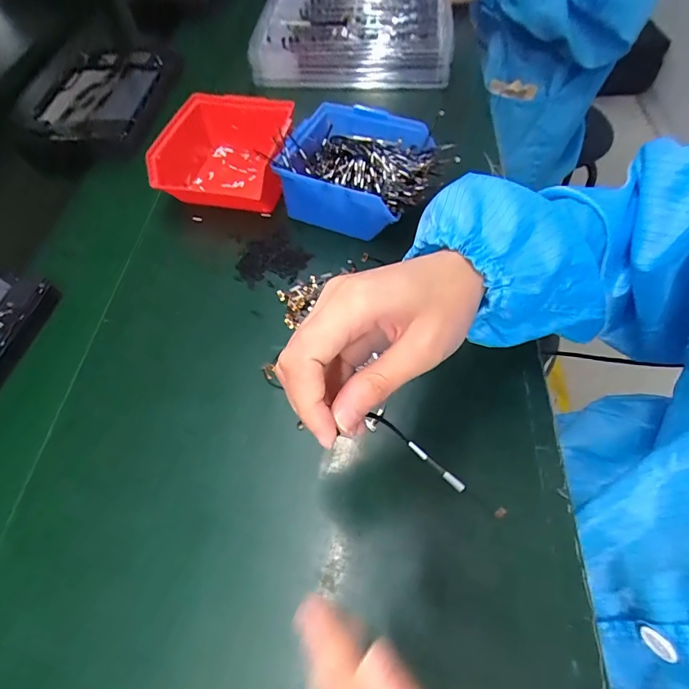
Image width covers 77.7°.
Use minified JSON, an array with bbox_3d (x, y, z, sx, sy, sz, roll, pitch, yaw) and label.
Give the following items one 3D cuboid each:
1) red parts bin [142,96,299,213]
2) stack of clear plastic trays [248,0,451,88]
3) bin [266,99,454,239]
[{"bbox_3d":[-0.125,-0.209,0.468,0.131,0.067,0.119,5,58,8],"label":"red parts bin"},{"bbox_3d":[0.014,-0.493,0.659,0.274,0.055,0.274,1,58,5],"label":"stack of clear plastic trays"},{"bbox_3d":[0.019,-0.176,0.443,0.154,0.062,0.128,22,62,16],"label":"bin"}]

